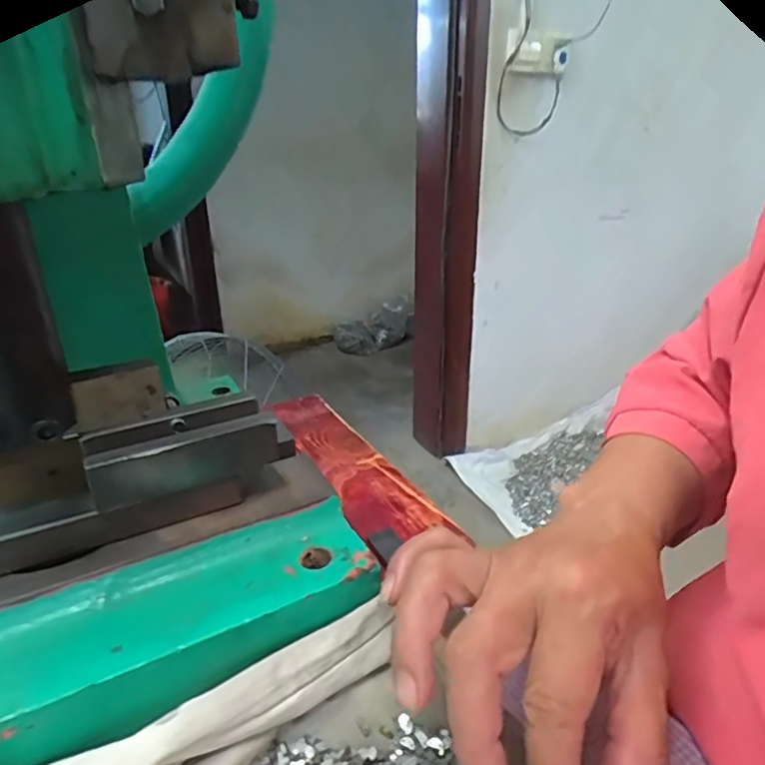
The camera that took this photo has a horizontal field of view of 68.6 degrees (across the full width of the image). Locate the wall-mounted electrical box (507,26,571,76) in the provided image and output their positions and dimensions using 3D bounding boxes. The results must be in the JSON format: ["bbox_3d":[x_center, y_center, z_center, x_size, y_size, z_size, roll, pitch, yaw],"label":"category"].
[{"bbox_3d":[0.386,-0.821,1.396,0.173,0.089,0.026,-11,26,-22],"label":"wall-mounted electrical box"}]

